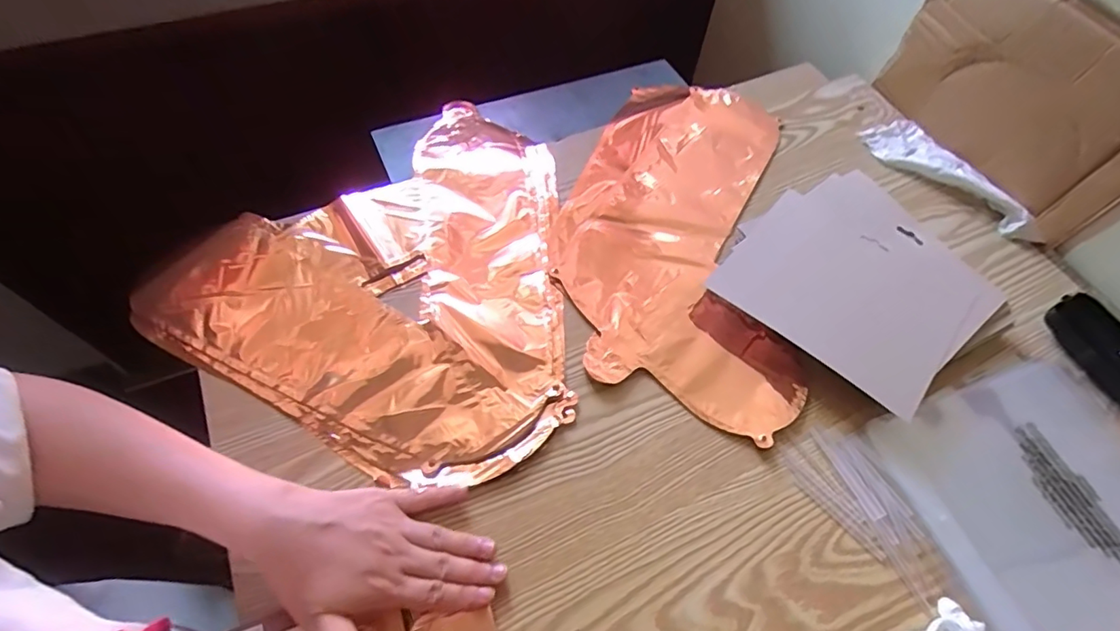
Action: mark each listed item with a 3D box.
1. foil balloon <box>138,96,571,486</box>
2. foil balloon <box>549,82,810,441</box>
[{"bbox_3d":[-0.119,-0.054,0.503,0.352,0.014,0.364,29,61,14],"label":"foil balloon"},{"bbox_3d":[0.119,-0.100,0.550,0.217,0.008,0.421,10,58,2],"label":"foil balloon"}]

